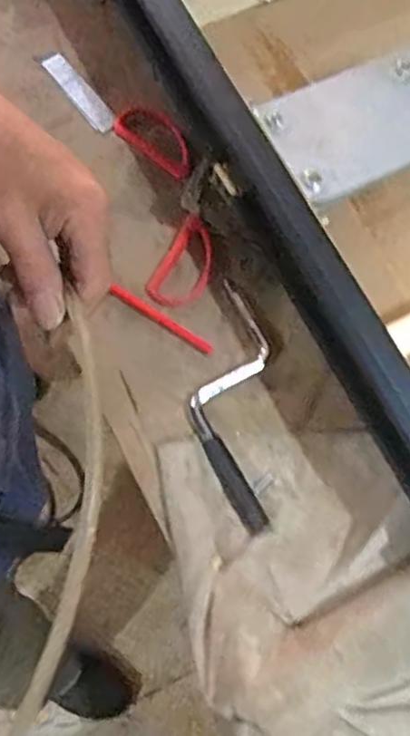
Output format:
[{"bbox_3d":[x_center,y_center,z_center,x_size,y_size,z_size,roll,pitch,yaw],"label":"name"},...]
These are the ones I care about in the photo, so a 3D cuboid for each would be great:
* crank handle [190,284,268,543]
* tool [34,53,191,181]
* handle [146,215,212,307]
[{"bbox_3d":[0.022,0.031,0.612,0.068,0.021,0.232,2,73,-3],"label":"crank handle"},{"bbox_3d":[-0.096,-0.266,0.697,0.207,0.009,0.050,34,74,6],"label":"tool"},{"bbox_3d":[-0.019,-0.100,0.652,0.050,0.016,0.096,29,73,5],"label":"handle"}]

